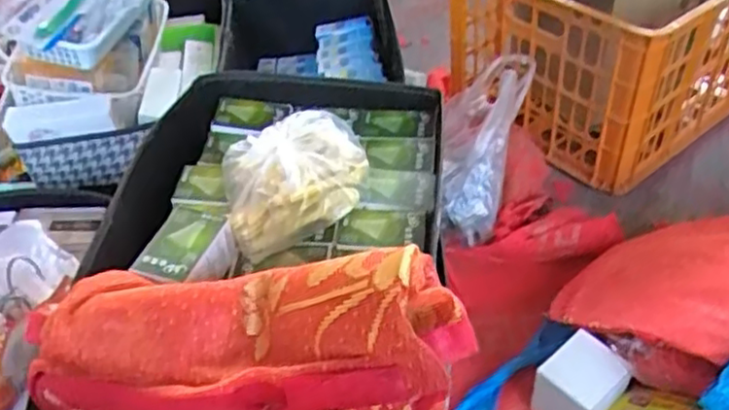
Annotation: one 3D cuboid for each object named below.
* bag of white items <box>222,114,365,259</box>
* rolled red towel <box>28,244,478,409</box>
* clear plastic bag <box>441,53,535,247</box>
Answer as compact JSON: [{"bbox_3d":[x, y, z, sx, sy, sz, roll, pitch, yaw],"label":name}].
[{"bbox_3d":[-0.068,-0.033,0.652,0.146,0.061,0.125,-22,46,-15],"label":"bag of white items"},{"bbox_3d":[-0.086,0.097,0.479,0.299,0.081,0.121,-1,44,6],"label":"rolled red towel"},{"bbox_3d":[0.164,-0.096,1.041,0.130,0.134,0.285,10,47,17],"label":"clear plastic bag"}]

